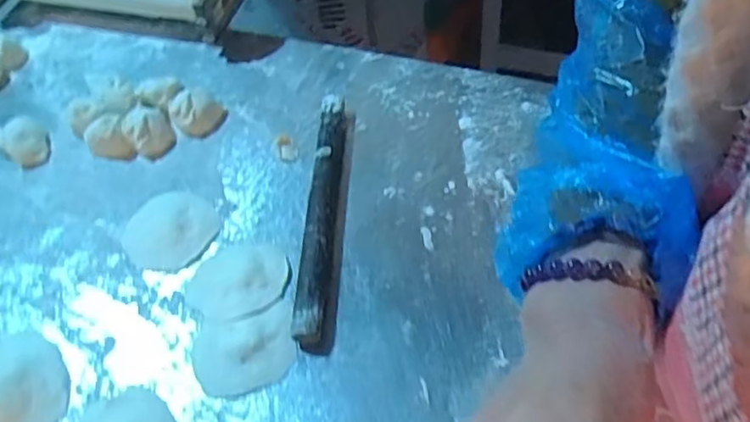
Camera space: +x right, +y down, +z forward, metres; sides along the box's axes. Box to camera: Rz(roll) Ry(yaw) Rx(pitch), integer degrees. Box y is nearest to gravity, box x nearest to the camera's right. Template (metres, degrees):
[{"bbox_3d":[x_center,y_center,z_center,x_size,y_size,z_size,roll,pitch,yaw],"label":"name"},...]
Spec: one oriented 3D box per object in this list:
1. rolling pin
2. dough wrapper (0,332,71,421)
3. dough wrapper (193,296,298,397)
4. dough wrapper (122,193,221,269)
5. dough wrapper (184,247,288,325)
[{"bbox_3d":[-0.053,-0.006,0.649,0.025,0.029,0.296,1,55,5],"label":"rolling pin"},{"bbox_3d":[-0.324,0.158,0.555,0.111,0.018,0.098,33,63,24],"label":"dough wrapper"},{"bbox_3d":[-0.117,0.124,0.572,0.094,0.009,0.075,-18,57,-5],"label":"dough wrapper"},{"bbox_3d":[-0.216,0.018,0.663,0.096,0.010,0.095,-2,55,3],"label":"dough wrapper"},{"bbox_3d":[-0.133,0.066,0.613,0.098,0.007,0.083,-28,57,-15],"label":"dough wrapper"}]

